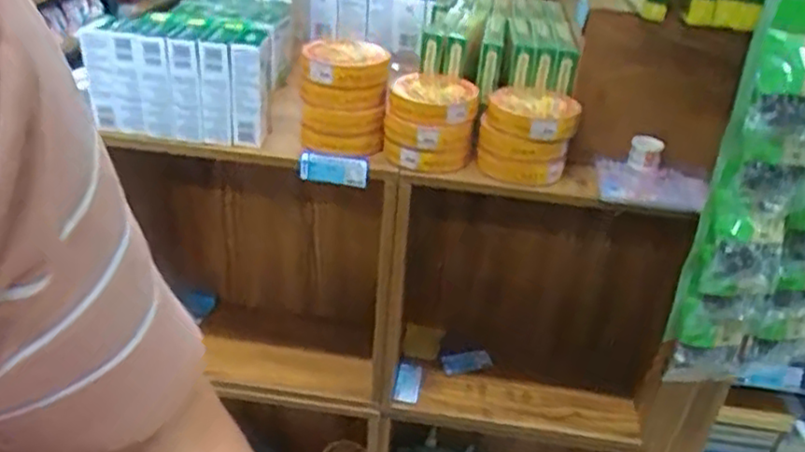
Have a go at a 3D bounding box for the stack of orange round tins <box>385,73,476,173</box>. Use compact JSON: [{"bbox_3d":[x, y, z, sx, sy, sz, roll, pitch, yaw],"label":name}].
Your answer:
[{"bbox_3d":[0.035,-0.138,0.922,0.117,0.088,0.133,7,30,4],"label":"stack of orange round tins"}]

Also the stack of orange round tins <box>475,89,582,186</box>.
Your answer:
[{"bbox_3d":[0.155,-0.116,0.898,0.118,0.092,0.107,13,31,13],"label":"stack of orange round tins"}]

